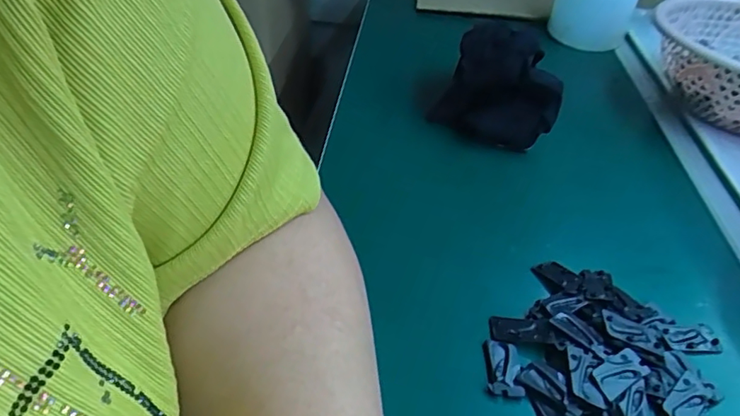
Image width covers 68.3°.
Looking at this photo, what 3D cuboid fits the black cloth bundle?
[{"bbox_3d":[0.110,-0.106,0.476,0.101,0.079,0.084,5,40,0],"label":"black cloth bundle"}]

